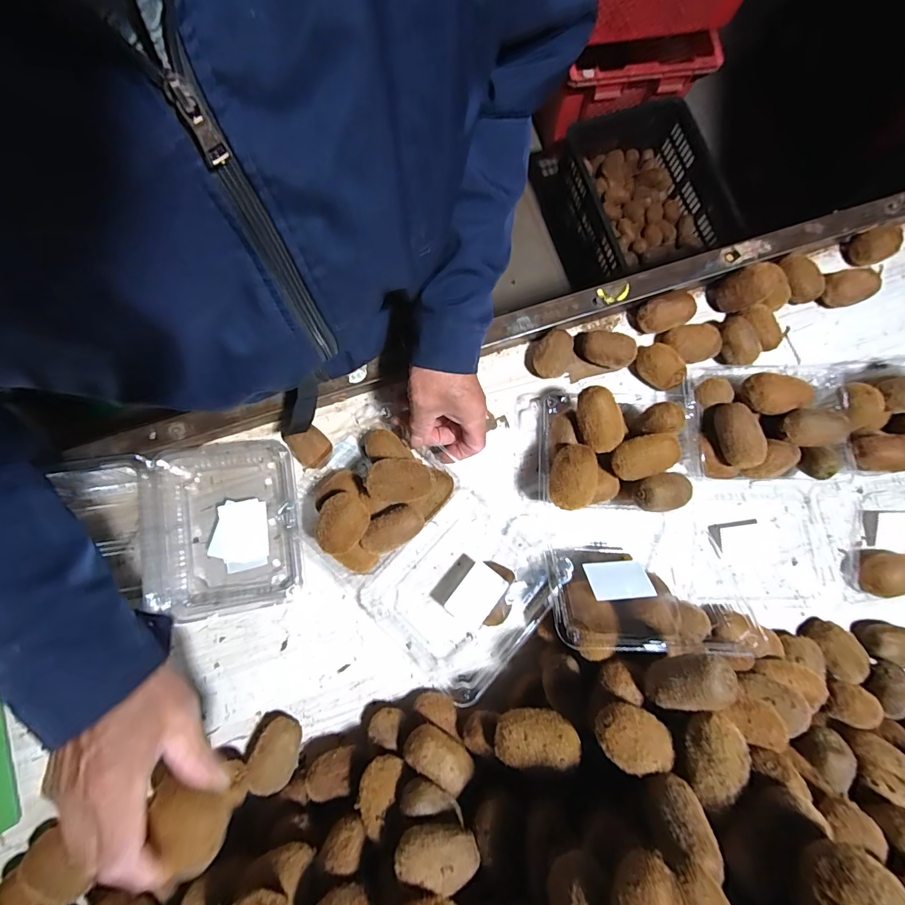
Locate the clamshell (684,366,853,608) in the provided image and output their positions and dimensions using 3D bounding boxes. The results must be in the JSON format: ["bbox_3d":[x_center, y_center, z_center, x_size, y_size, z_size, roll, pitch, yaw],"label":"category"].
[{"bbox_3d":[0.344,0.031,0.461,0.173,0.076,0.270,-1,79,-1],"label":"clamshell"}]

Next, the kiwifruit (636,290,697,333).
[{"bbox_3d":[0.248,-0.161,0.495,0.063,0.034,0.041,-20,80,-5],"label":"kiwifruit"}]

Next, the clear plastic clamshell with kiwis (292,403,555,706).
[{"bbox_3d":[-0.043,0.089,0.429,0.285,0.086,0.171,43,81,7],"label":"clear plastic clamshell with kiwis"}]

